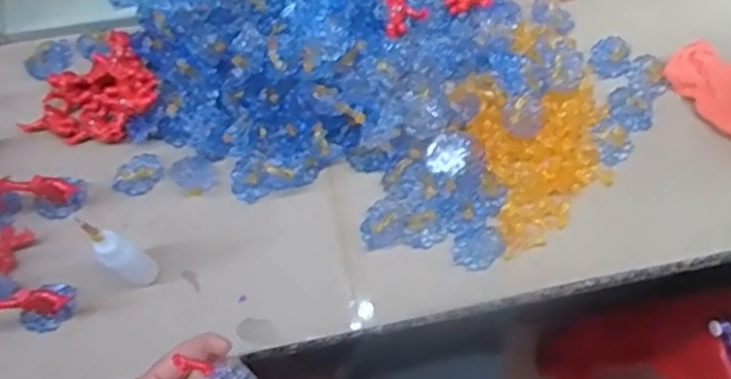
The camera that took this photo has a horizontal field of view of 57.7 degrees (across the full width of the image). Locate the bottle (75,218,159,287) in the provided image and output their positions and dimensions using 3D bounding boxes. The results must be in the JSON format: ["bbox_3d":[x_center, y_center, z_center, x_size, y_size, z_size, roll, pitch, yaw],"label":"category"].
[{"bbox_3d":[-0.163,0.043,0.442,0.026,0.084,0.021,40,74,14],"label":"bottle"}]

